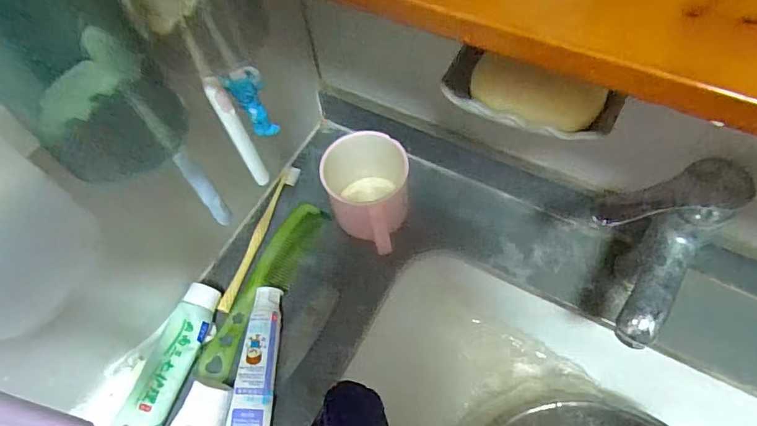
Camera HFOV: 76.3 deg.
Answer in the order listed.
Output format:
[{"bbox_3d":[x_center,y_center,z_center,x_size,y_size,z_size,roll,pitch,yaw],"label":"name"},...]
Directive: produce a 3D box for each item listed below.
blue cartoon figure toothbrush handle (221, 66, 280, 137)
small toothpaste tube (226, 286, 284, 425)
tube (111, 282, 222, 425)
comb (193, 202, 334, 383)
[{"bbox_3d":[-0.089,-0.077,0.343,0.024,0.066,0.009,-15,59,-2],"label":"blue cartoon figure toothbrush handle"},{"bbox_3d":[-0.115,0.139,0.460,0.039,0.023,0.141,1,59,5],"label":"small toothpaste tube"},{"bbox_3d":[-0.210,0.160,0.454,0.047,0.026,0.193,12,60,11],"label":"tube"},{"bbox_3d":[-0.120,0.079,0.510,0.046,0.010,0.212,20,62,16],"label":"comb"}]

